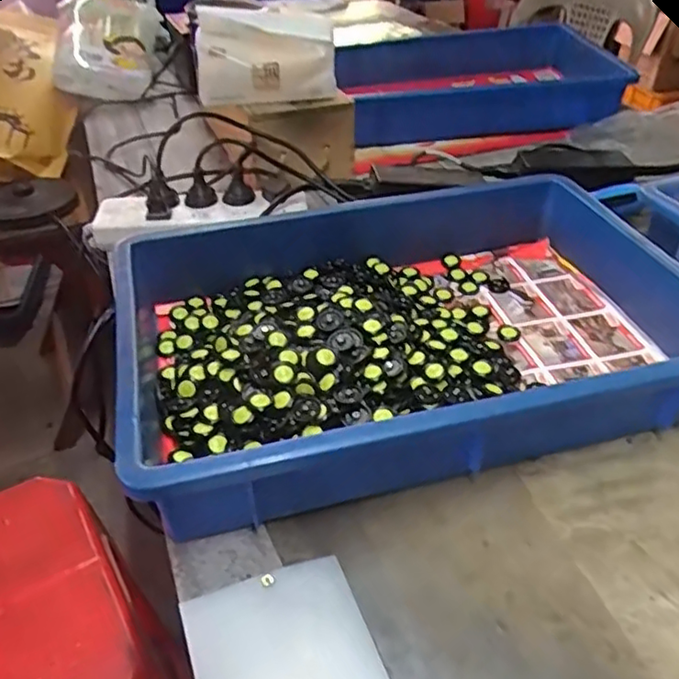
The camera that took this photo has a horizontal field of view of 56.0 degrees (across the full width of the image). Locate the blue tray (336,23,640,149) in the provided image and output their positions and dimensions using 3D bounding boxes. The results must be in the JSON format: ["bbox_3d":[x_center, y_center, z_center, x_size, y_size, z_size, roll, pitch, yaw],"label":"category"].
[{"bbox_3d":[0.179,-0.365,0.928,0.406,0.105,0.254,-12,39,-13],"label":"blue tray"}]

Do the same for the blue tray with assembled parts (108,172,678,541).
[{"bbox_3d":[0.056,-0.007,0.516,0.434,0.094,0.283,-11,39,-11],"label":"blue tray with assembled parts"}]

